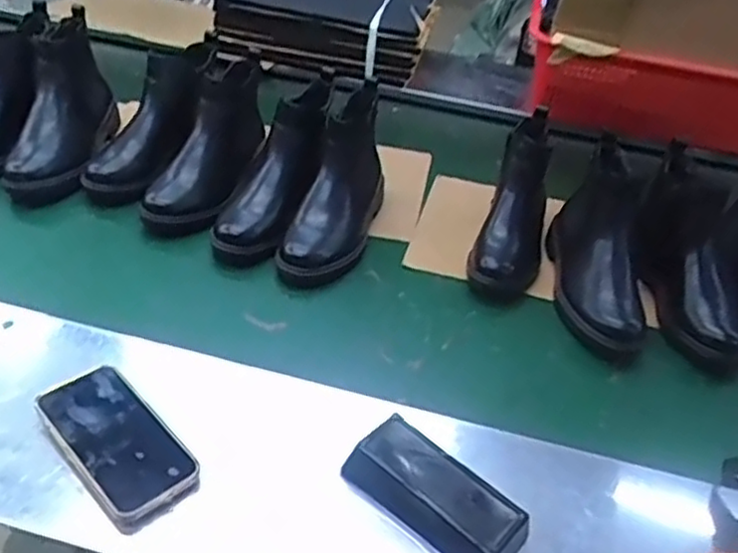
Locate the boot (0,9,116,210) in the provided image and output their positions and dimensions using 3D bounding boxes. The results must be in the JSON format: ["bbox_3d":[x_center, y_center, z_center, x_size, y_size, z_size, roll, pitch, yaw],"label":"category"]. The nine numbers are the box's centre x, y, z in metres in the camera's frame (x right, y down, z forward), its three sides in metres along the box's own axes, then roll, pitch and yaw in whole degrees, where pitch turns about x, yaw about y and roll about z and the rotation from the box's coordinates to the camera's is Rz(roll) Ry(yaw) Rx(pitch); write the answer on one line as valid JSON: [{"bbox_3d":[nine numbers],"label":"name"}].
[{"bbox_3d":[-0.425,-0.237,1.002,0.098,0.159,0.240,6,37,-3],"label":"boot"}]

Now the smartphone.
[{"bbox_3d":[-0.222,0.146,0.645,0.161,0.017,0.091,38,50,26],"label":"smartphone"}]

